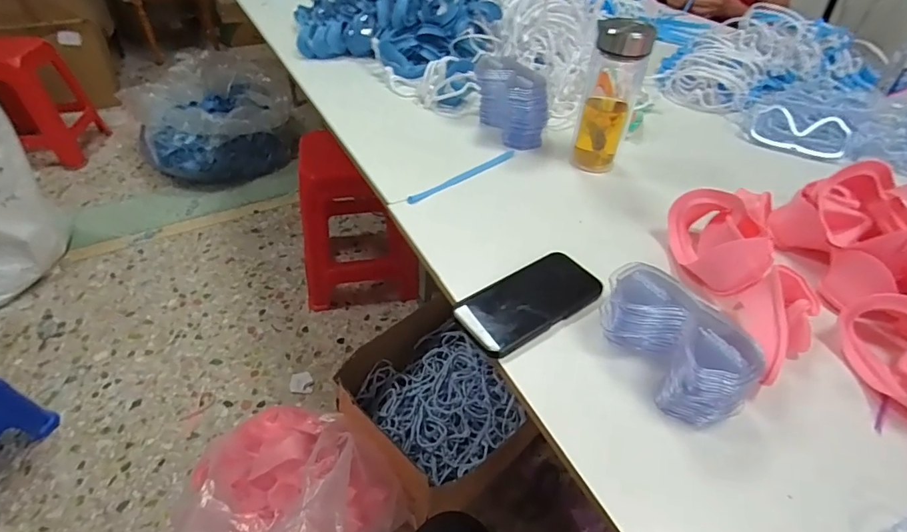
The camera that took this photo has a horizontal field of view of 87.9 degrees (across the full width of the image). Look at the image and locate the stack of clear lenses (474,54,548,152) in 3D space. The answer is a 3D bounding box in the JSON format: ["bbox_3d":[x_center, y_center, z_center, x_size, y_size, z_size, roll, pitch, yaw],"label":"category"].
[{"bbox_3d":[0.094,-0.272,0.777,0.067,0.109,0.135,-15,45,-18],"label":"stack of clear lenses"}]

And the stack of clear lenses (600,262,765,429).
[{"bbox_3d":[0.206,0.071,0.444,0.075,0.076,0.147,-20,47,-23],"label":"stack of clear lenses"}]

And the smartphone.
[{"bbox_3d":[0.082,0.038,0.515,0.163,0.014,0.080,-23,49,-26],"label":"smartphone"}]

